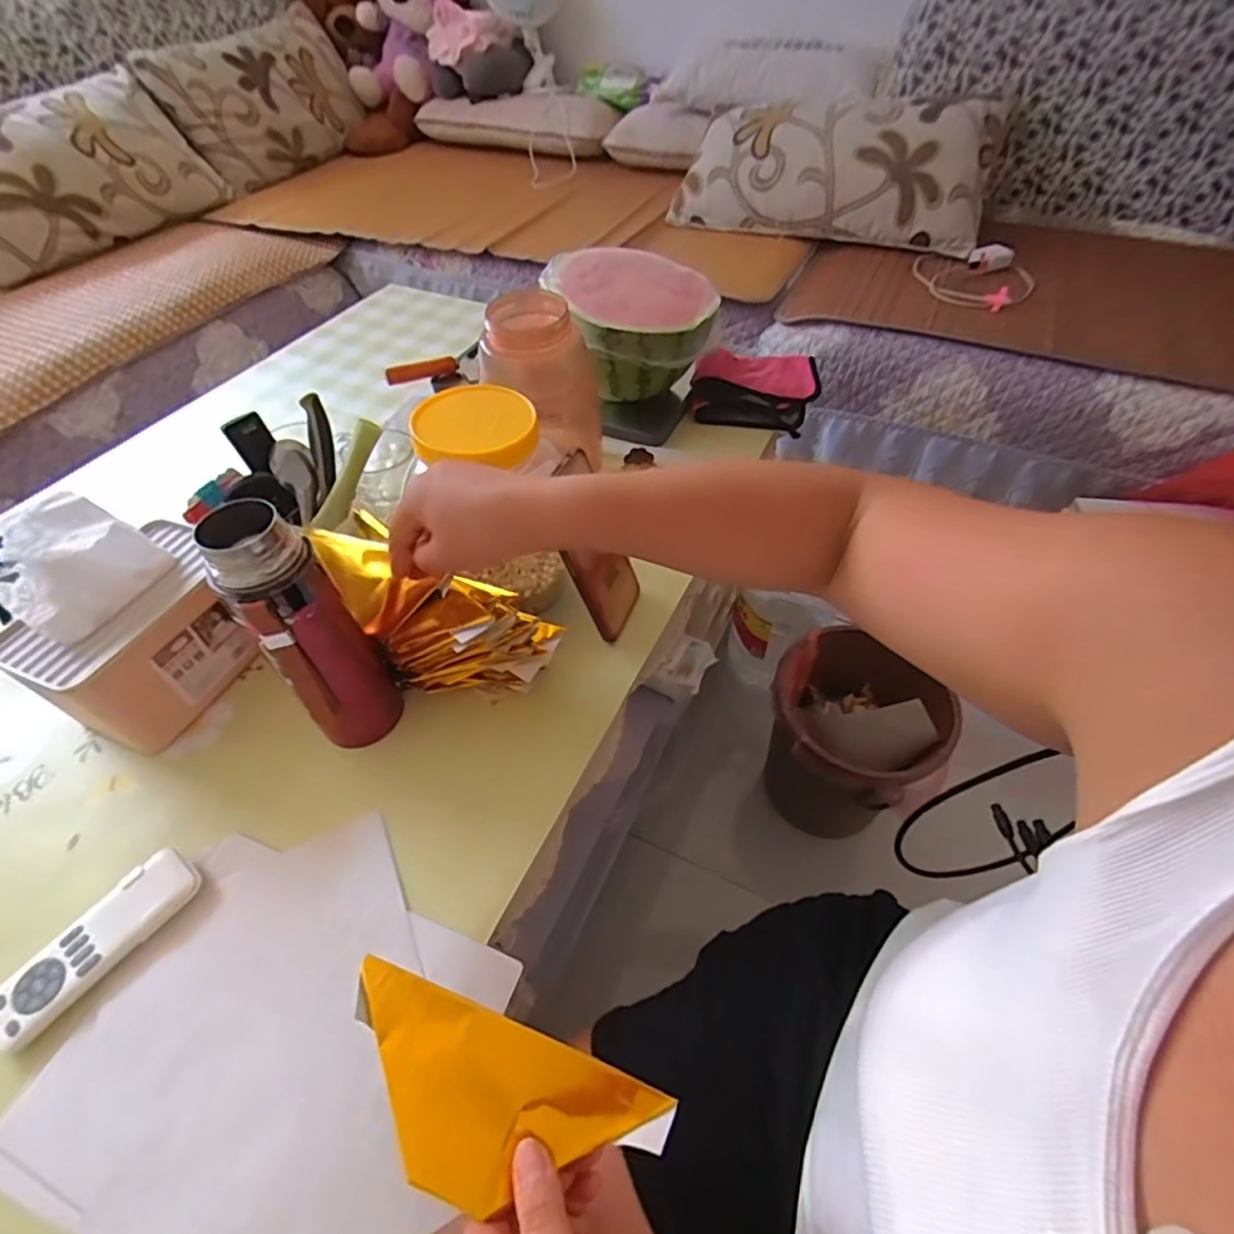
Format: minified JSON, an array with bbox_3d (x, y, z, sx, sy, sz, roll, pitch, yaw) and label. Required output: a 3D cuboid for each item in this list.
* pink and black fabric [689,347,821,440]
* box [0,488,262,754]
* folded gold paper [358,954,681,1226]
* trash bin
[{"bbox_3d":[0.185,-0.308,0.805,0.159,0.049,0.147,12,51,12],"label":"pink and black fabric"},{"bbox_3d":[-0.397,0.001,0.496,0.122,0.158,0.162,20,53,18],"label":"box"},{"bbox_3d":[-0.064,0.248,0.309,0.175,0.011,0.073,19,53,5],"label":"folded gold paper"},{"bbox_3d":[0.311,0.188,0.869,0.201,0.255,0.200,15,52,14],"label":"trash bin"}]

